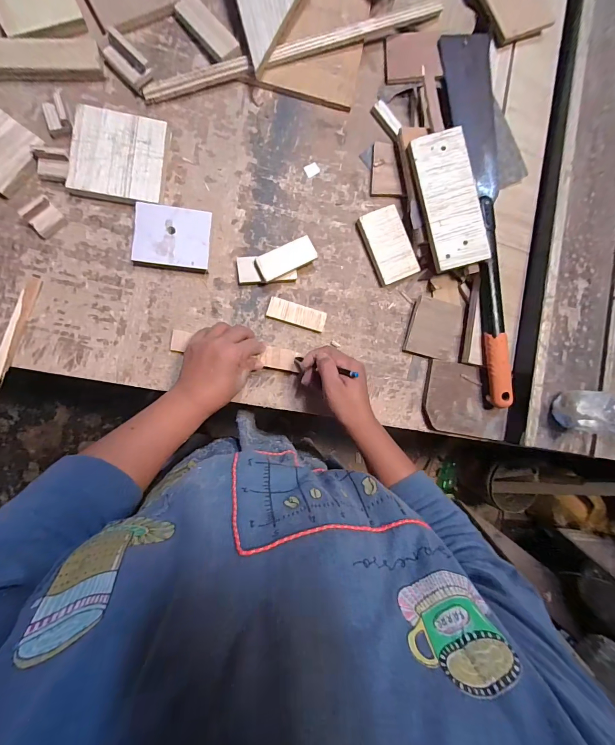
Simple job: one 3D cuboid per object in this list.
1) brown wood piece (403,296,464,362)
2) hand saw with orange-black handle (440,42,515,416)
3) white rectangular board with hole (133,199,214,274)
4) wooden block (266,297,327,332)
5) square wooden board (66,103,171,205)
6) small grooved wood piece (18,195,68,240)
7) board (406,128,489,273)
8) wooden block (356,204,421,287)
[{"bbox_3d":[0.203,-0.067,0.528,0.088,0.011,0.090,10,88,-8],"label":"brown wood piece"},{"bbox_3d":[0.274,-0.231,0.508,0.071,0.018,0.556,-8,91,-8],"label":"hand saw with orange-black handle"},{"bbox_3d":[-0.186,-0.186,0.468,0.098,0.022,0.082,4,89,-9],"label":"white rectangular board with hole"},{"bbox_3d":[-0.016,-0.084,0.497,0.085,0.009,0.032,15,88,-8],"label":"wooden block"},{"bbox_3d":[-0.255,-0.292,0.459,0.116,0.017,0.115,6,89,-8],"label":"square wooden board"},{"bbox_3d":[-0.346,-0.203,0.443,0.040,0.025,0.032,-41,96,-7],"label":"small grooved wood piece"},{"bbox_3d":[0.206,-0.249,0.487,0.077,0.011,0.191,-15,93,3],"label":"board"},{"bbox_3d":[0.124,-0.193,0.515,0.063,0.020,0.107,-24,93,-8],"label":"wooden block"}]

